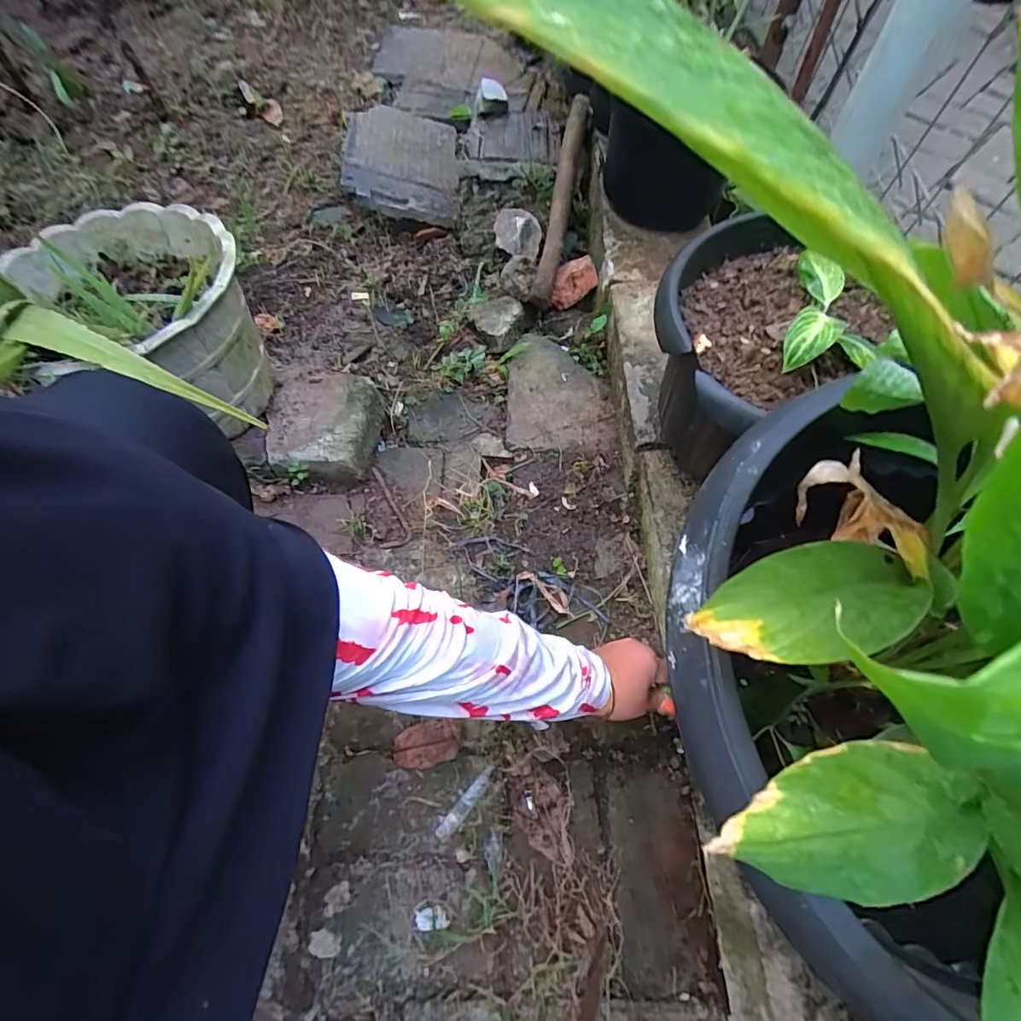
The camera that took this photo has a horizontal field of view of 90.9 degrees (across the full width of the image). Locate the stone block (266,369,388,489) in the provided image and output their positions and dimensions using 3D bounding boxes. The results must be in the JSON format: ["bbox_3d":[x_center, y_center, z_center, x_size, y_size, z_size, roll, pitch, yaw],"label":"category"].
[{"bbox_3d":[-0.282,-0.128,0.768,0.149,0.057,0.182,-1,62,0],"label":"stone block"}]

